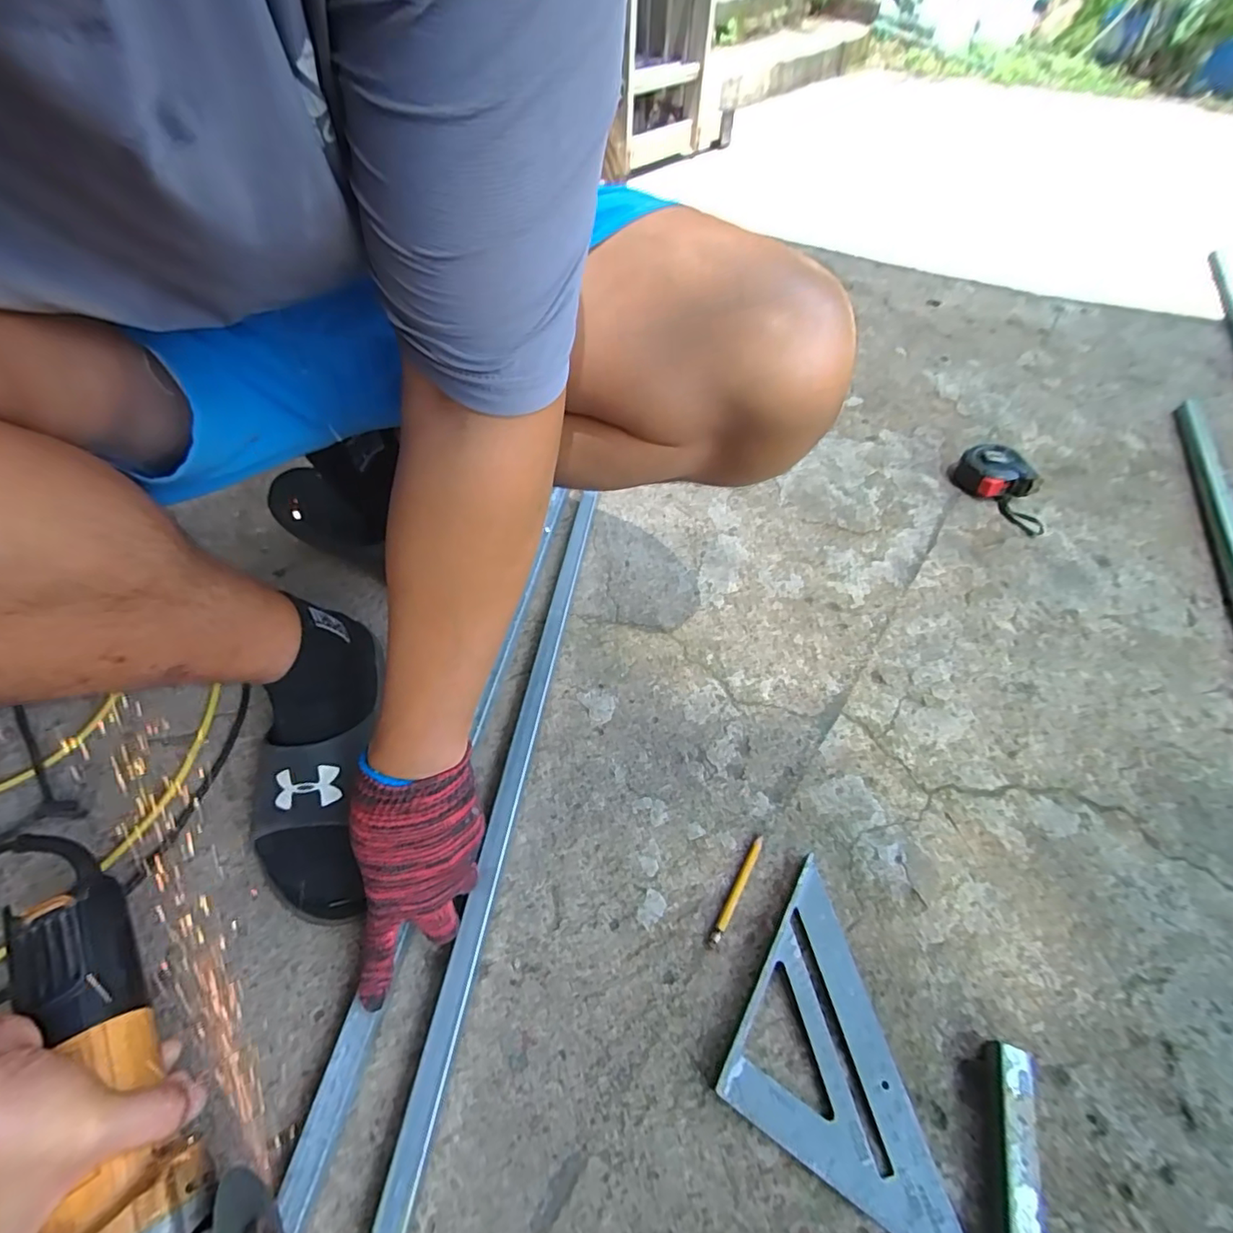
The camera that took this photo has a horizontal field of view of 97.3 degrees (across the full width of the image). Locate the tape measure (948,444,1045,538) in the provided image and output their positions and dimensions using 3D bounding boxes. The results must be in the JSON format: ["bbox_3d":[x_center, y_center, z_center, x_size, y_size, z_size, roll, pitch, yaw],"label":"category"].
[{"bbox_3d":[0.521,-0.175,0.724,0.068,0.049,0.144,-26,58,-19],"label":"tape measure"}]

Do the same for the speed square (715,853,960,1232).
[{"bbox_3d":[0.180,0.303,0.385,0.164,0.018,0.166,28,57,19],"label":"speed square"}]

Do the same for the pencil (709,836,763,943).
[{"bbox_3d":[0.101,0.225,0.451,0.008,0.005,0.092,27,57,18],"label":"pencil"}]

